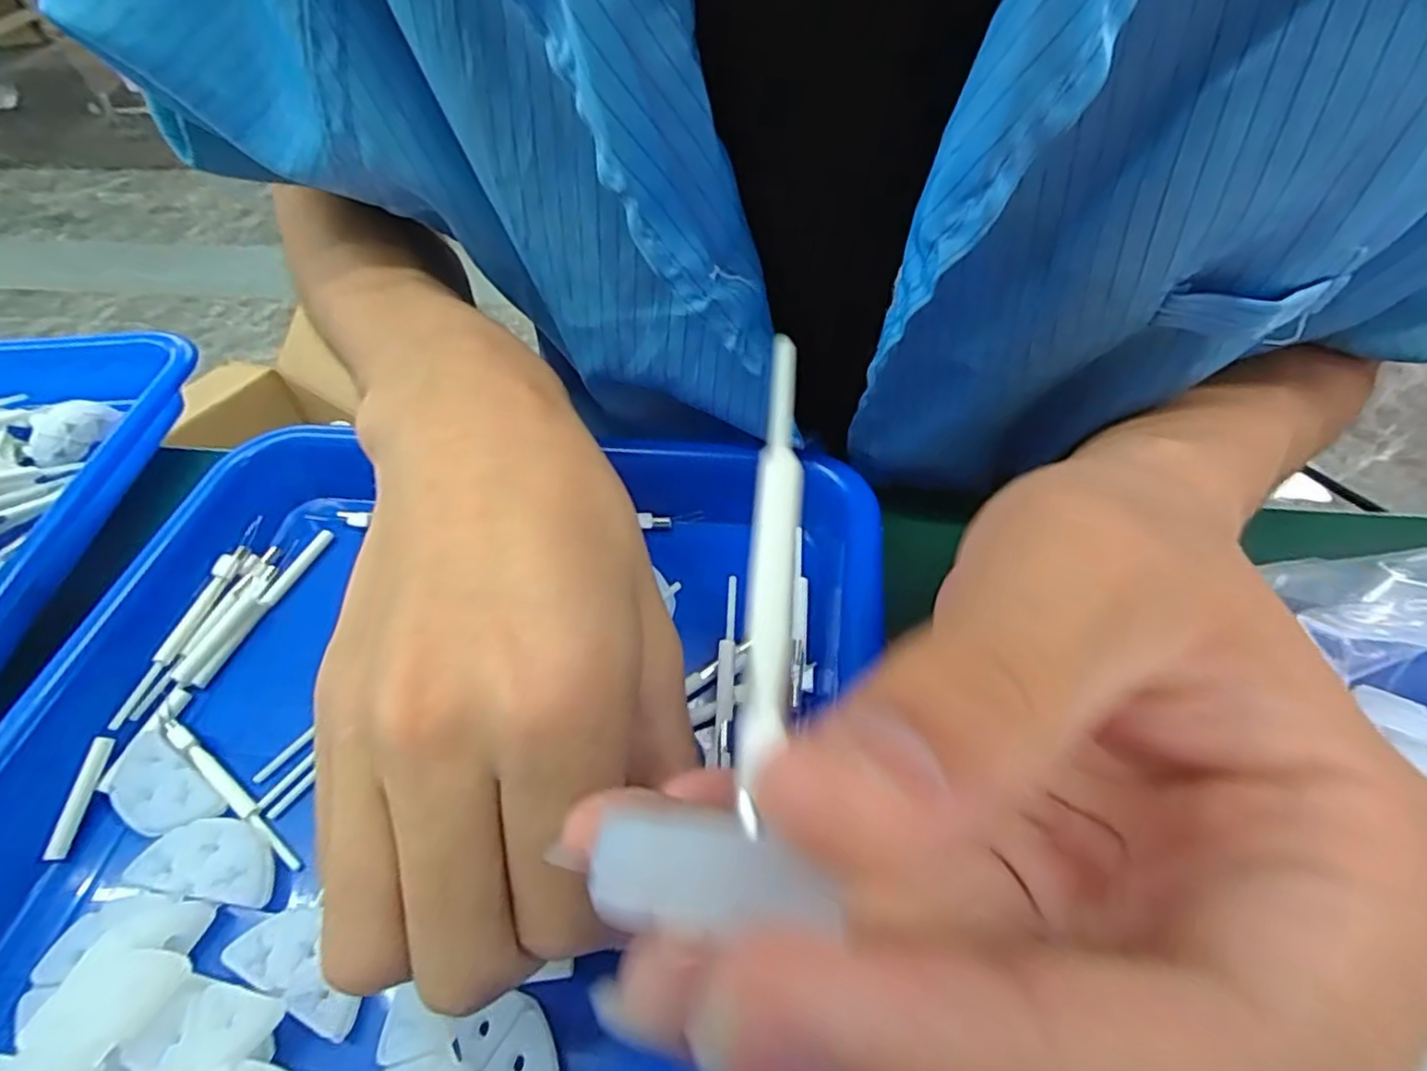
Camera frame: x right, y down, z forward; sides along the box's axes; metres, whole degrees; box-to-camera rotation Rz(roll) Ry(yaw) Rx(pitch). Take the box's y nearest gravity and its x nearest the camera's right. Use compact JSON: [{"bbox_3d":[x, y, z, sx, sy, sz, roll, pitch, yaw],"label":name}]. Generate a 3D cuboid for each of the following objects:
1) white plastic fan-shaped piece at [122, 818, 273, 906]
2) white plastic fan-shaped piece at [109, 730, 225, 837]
[{"bbox_3d":[-0.139,0.087,0.183,0.035,0.004,0.019,4,53,9],"label":"white plastic fan-shaped piece"},{"bbox_3d":[-0.165,0.073,0.197,0.039,0.004,0.020,32,62,26],"label":"white plastic fan-shaped piece"}]

